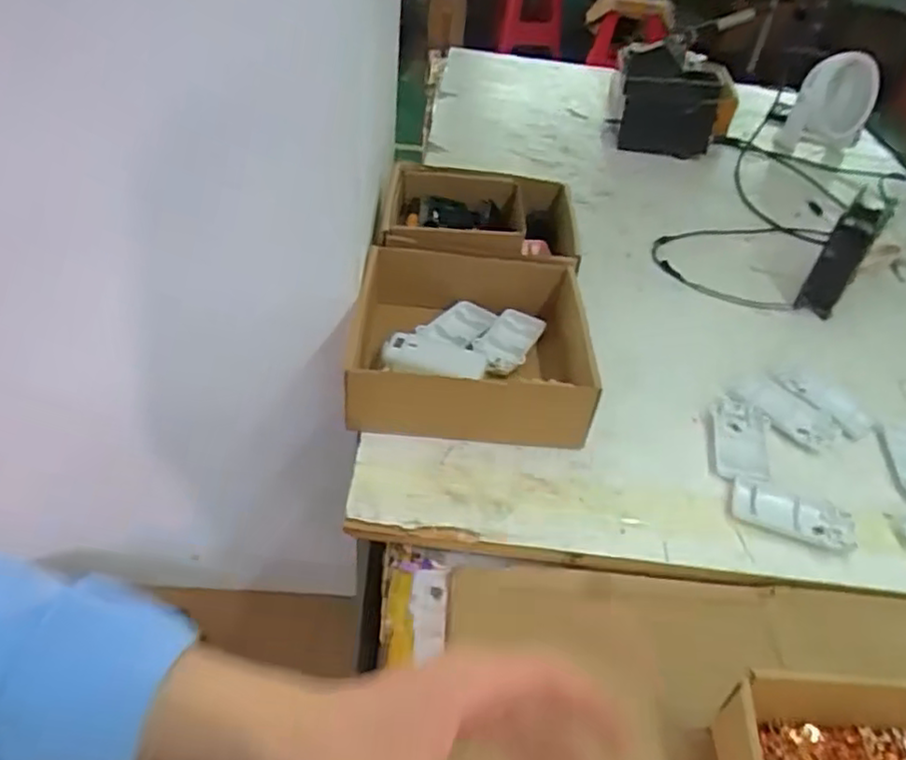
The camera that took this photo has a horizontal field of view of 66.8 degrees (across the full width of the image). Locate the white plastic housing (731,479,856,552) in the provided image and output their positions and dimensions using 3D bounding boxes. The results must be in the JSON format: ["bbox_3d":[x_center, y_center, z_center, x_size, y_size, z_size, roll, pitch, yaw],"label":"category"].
[{"bbox_3d":[0.277,0.109,0.560,0.092,0.010,0.043,20,44,15],"label":"white plastic housing"}]

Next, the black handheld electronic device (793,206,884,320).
[{"bbox_3d":[0.433,-0.133,0.771,0.046,0.118,0.042,31,48,25],"label":"black handheld electronic device"}]

